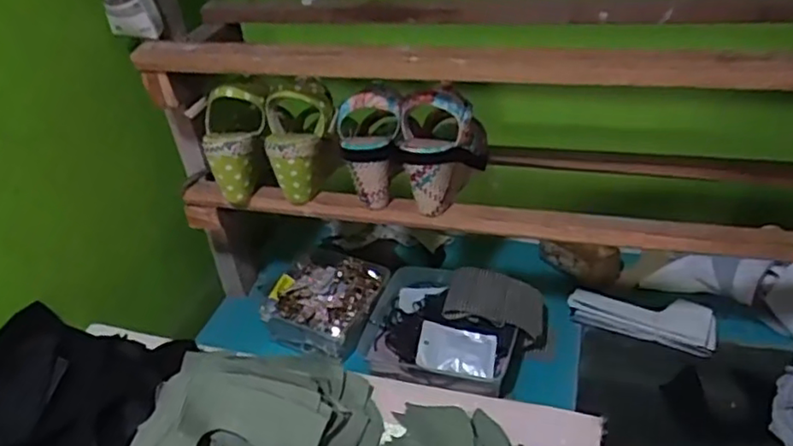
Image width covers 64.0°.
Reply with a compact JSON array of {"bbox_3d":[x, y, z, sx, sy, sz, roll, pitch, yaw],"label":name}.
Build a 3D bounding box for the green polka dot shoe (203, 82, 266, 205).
[{"bbox_3d":[-0.207,-0.094,0.780,0.080,0.149,0.055,13,17,24],"label":"green polka dot shoe"}]

